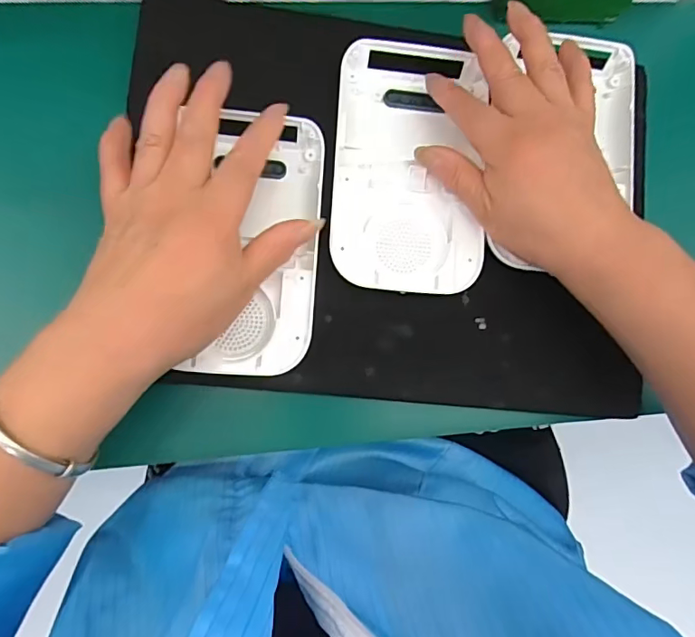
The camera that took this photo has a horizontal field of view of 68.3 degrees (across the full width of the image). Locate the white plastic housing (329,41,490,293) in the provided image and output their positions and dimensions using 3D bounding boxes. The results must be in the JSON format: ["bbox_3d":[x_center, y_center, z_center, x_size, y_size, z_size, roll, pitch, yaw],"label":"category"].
[{"bbox_3d":[0.037,-0.098,0.326,0.092,0.014,0.162,2,83,-4],"label":"white plastic housing"}]

